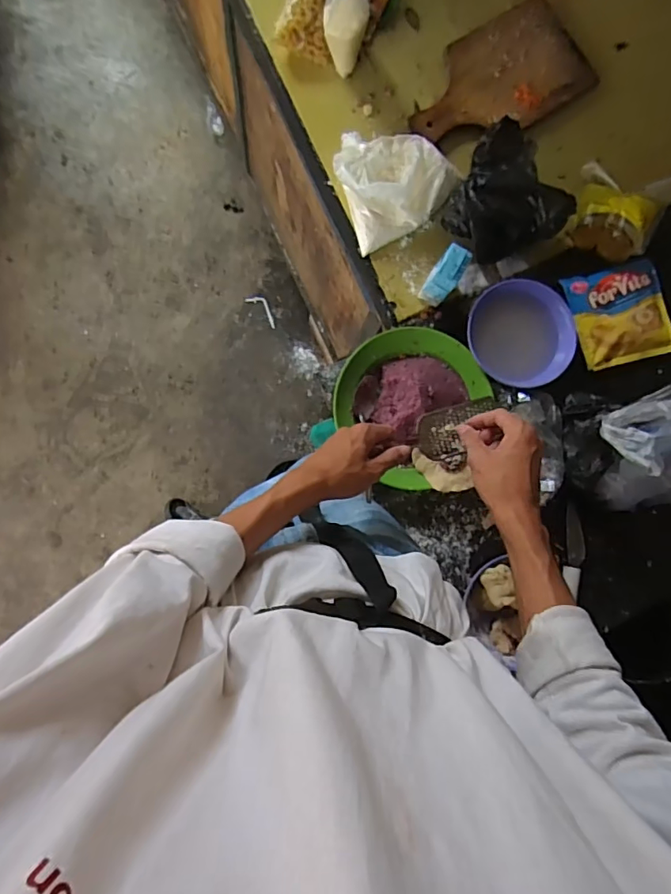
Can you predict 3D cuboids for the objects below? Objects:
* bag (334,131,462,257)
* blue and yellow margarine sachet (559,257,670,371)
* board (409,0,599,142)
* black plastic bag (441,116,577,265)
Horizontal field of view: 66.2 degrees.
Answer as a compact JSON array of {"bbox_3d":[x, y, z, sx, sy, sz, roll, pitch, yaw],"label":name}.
[{"bbox_3d":[0.086,-0.378,0.725,0.165,0.063,0.147,-25,91,-8],"label":"bag"},{"bbox_3d":[0.413,-0.191,0.743,0.137,0.021,0.138,-14,89,-8],"label":"blue and yellow margarine sachet"},{"bbox_3d":[0.235,-0.544,0.764,0.277,0.024,0.156,-31,92,-8],"label":"board"},{"bbox_3d":[0.235,-0.347,0.729,0.156,0.062,0.163,-40,93,-7],"label":"black plastic bag"}]

